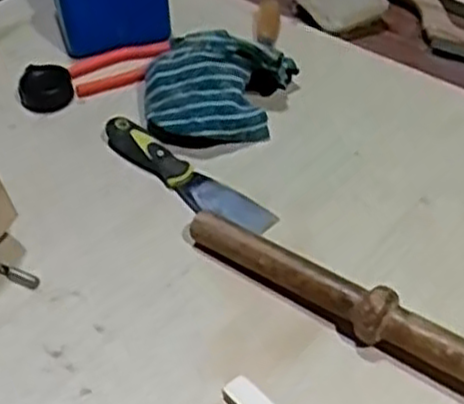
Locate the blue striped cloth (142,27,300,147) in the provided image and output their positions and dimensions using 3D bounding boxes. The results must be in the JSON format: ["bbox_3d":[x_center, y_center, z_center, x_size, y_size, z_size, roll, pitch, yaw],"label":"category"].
[{"bbox_3d":[-0.013,-0.121,0.785,0.157,0.068,0.130,1,43,1],"label":"blue striped cloth"}]

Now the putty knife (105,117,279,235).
[{"bbox_3d":[-0.050,-0.026,0.725,0.204,0.019,0.049,27,49,26],"label":"putty knife"}]

